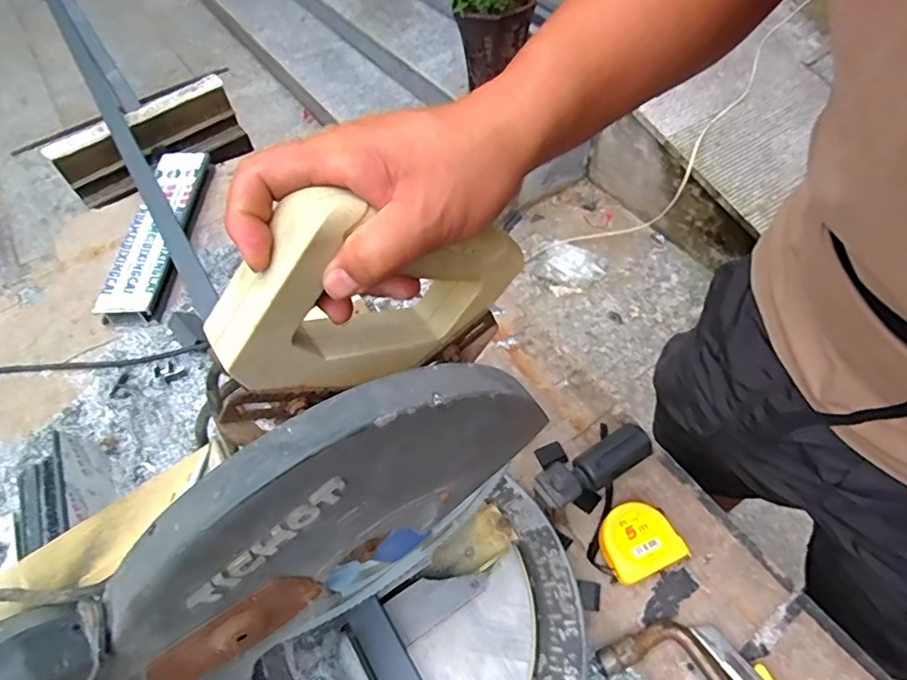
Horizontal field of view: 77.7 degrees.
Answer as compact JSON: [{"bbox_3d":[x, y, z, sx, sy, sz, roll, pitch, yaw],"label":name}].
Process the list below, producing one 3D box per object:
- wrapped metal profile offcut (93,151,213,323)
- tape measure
[{"bbox_3d":[-0.450,-0.170,0.862,0.092,0.037,0.345,-3,55,3],"label":"wrapped metal profile offcut"},{"bbox_3d":[0.178,0.194,0.545,0.070,0.034,0.064,-20,56,-8],"label":"tape measure"}]

